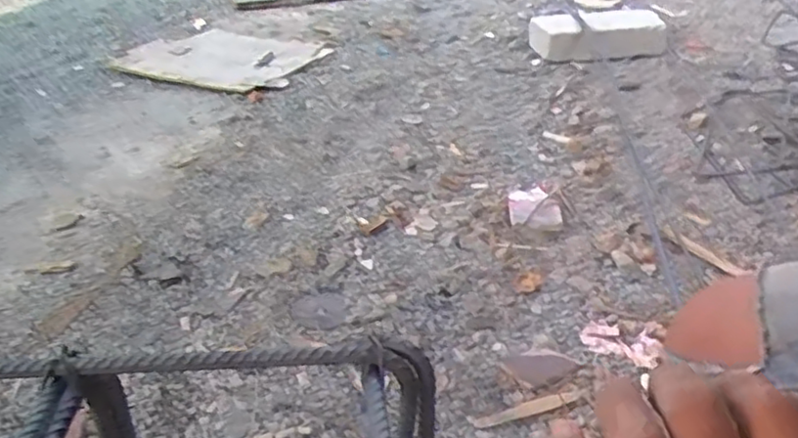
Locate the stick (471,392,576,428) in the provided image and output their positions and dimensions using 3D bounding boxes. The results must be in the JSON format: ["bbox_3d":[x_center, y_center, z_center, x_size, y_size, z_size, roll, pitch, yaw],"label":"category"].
[{"bbox_3d":[0.125,0.190,0.681,0.103,0.005,0.015,-14,43,-4],"label":"stick"}]

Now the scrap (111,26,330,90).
[{"bbox_3d":[-0.413,-0.401,1.669,0.349,0.016,0.448,17,30,15],"label":"scrap"}]

